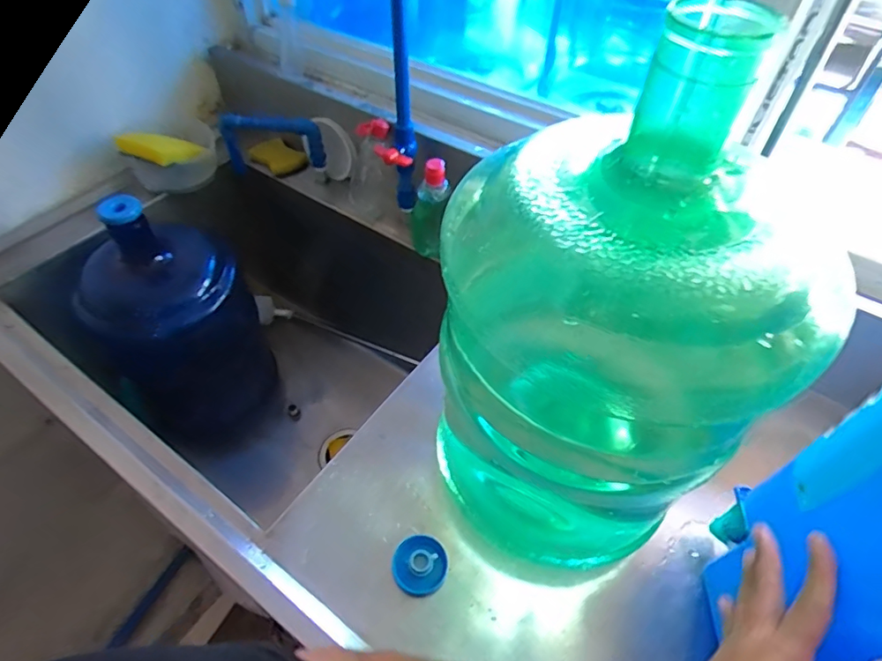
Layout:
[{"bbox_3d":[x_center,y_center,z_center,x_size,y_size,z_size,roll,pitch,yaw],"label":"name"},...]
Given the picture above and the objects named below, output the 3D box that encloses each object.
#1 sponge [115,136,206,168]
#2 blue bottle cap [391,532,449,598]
[{"bbox_3d":[-0.464,-0.299,0.854,0.043,0.046,0.156,21,18,15],"label":"sponge"},{"bbox_3d":[-0.022,0.244,0.531,0.056,0.018,0.057,1,51,-1],"label":"blue bottle cap"}]

